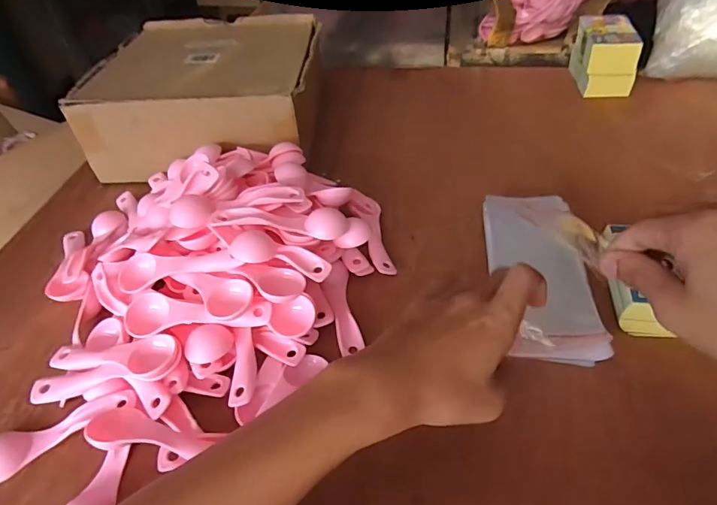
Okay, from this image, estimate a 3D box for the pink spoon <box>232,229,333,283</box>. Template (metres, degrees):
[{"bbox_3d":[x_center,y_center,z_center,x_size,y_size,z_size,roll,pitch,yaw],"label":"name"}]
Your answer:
[{"bbox_3d":[-0.061,0.002,0.374,0.079,0.012,0.028,16,46,1],"label":"pink spoon"}]

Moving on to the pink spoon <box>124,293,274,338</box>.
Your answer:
[{"bbox_3d":[-0.125,0.047,0.354,0.112,0.017,0.031,1,45,6],"label":"pink spoon"}]

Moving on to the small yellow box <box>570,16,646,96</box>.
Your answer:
[{"bbox_3d":[0.341,-0.273,0.650,0.068,0.081,0.103,2,44,8],"label":"small yellow box"}]

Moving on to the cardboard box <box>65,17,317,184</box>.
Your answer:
[{"bbox_3d":[-0.183,-0.197,0.595,0.261,0.111,0.273,-5,43,1],"label":"cardboard box"}]

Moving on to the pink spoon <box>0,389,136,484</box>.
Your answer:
[{"bbox_3d":[-0.212,0.124,0.328,0.106,0.014,0.028,-23,46,-17],"label":"pink spoon"}]

